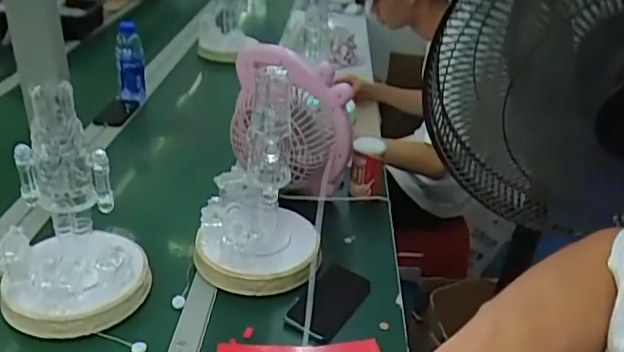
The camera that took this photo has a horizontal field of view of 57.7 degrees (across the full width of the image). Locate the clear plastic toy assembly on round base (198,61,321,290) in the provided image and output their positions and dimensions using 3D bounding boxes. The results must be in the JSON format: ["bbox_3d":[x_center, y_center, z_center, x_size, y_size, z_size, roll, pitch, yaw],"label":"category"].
[{"bbox_3d":[-0.084,0.006,0.902,0.203,0.307,0.187,1,30,-4],"label":"clear plastic toy assembly on round base"}]

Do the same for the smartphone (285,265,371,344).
[{"bbox_3d":[0.027,0.198,0.896,0.082,0.011,0.148,28,39,20],"label":"smartphone"}]

